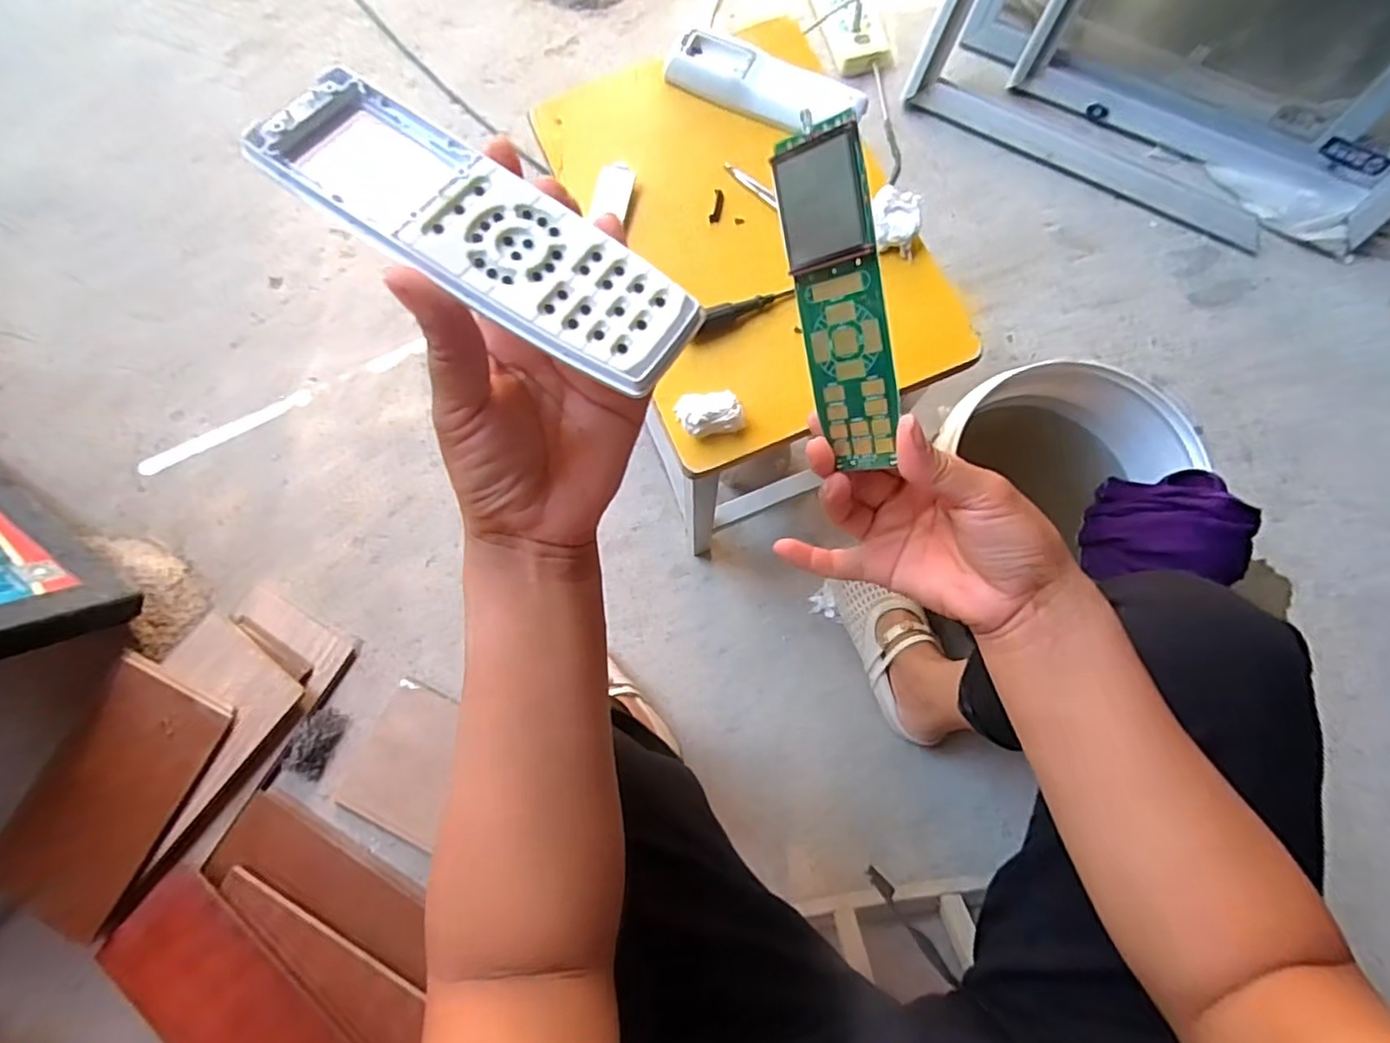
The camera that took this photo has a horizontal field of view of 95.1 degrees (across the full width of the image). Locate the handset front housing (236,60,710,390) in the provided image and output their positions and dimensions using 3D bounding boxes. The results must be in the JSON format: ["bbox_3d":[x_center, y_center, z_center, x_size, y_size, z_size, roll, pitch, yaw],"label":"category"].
[{"bbox_3d":[-0.072,-0.098,0.213,0.154,0.013,0.047,34,81,4],"label":"handset front housing"}]

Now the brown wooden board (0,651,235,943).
[{"bbox_3d":[-0.712,0.341,0.769,0.179,0.026,0.310,27,80,5],"label":"brown wooden board"}]

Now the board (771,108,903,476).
[{"bbox_3d":[0.065,-0.097,0.288,0.007,0.043,0.145,-29,111,-41],"label":"board"}]

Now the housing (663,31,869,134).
[{"bbox_3d":[0.053,-0.338,0.494,0.153,0.014,0.055,22,78,5],"label":"housing"}]

